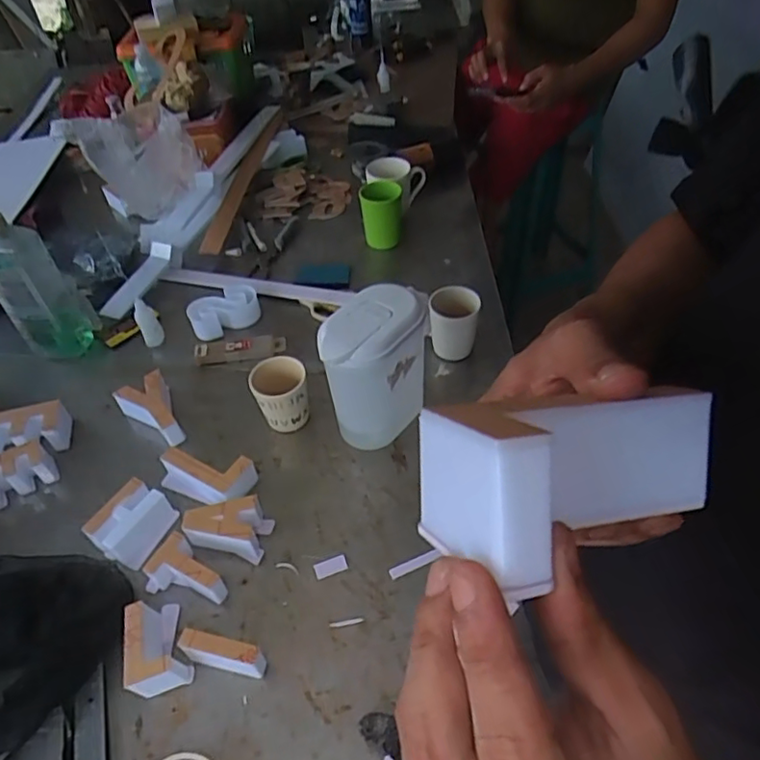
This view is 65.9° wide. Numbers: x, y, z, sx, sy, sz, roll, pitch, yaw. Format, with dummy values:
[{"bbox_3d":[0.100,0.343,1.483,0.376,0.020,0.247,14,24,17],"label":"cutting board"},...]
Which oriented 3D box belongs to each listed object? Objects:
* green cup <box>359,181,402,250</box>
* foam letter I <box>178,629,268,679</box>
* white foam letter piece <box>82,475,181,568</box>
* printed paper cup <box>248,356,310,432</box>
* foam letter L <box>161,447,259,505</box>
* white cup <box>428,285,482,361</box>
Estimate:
[{"bbox_3d":[0.005,-0.301,1.072,0.075,0.101,0.063,-6,48,-2],"label":"green cup"},{"bbox_3d":[-0.157,0.276,0.590,0.082,0.048,0.017,7,48,13],"label":"foam letter I"},{"bbox_3d":[-0.298,0.170,0.701,0.063,0.043,0.084,19,52,22],"label":"white foam letter piece"},{"bbox_3d":[-0.131,0.024,0.795,0.070,0.092,0.064,-3,47,3],"label":"printed paper cup"},{"bbox_3d":[-0.214,0.120,0.742,0.126,0.051,0.060,19,52,23],"label":"foam letter L"},{"bbox_3d":[0.109,-0.080,0.859,0.069,0.106,0.068,-3,47,3],"label":"white cup"}]

